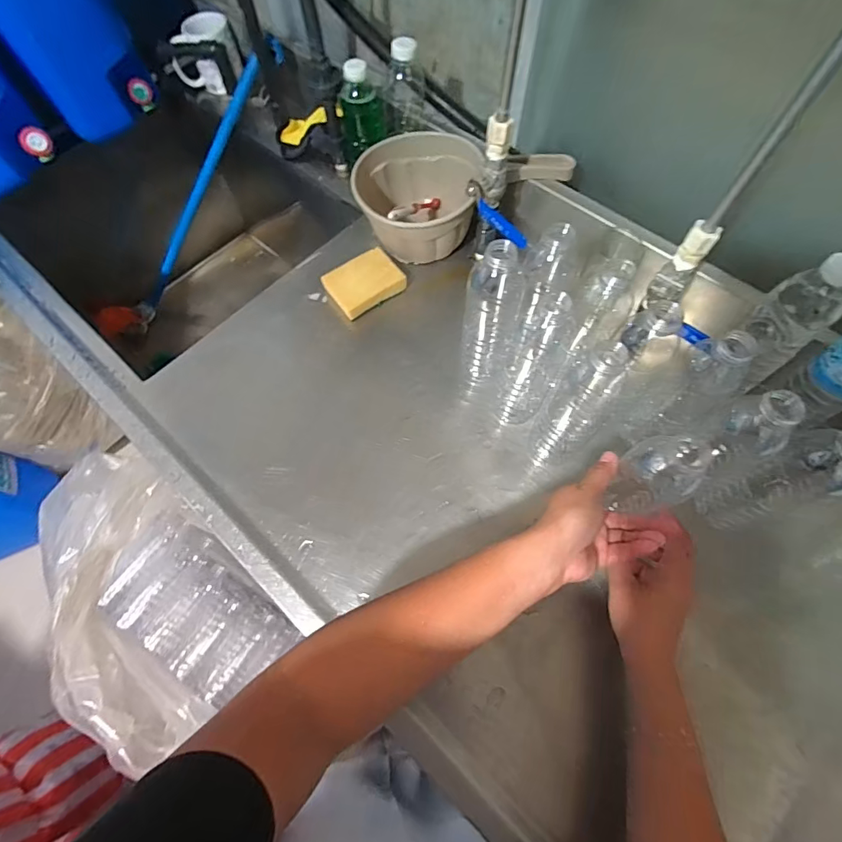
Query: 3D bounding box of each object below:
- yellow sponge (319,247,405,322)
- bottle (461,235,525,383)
[{"bbox_3d":[-0.080,-0.200,0.643,0.103,0.030,0.073,-38,70,-15],"label":"yellow sponge"},{"bbox_3d":[0.082,-0.115,0.521,0.070,0.211,0.057,15,66,7],"label":"bottle"}]

